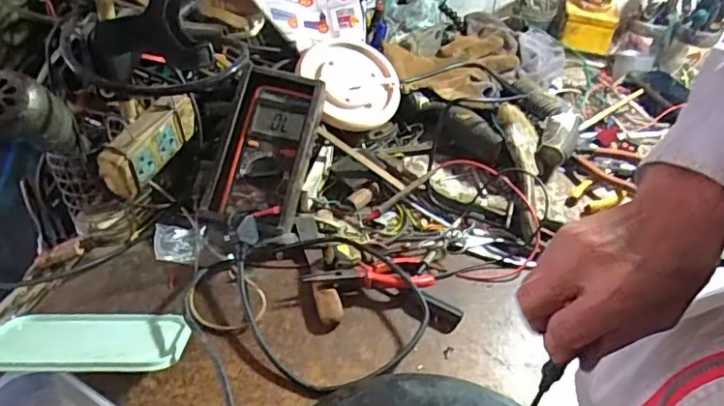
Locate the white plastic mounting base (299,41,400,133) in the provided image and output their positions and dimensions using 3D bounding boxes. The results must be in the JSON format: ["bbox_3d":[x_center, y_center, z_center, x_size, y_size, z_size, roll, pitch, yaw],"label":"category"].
[{"bbox_3d":[-0.015,-0.182,0.836,0.139,0.032,0.149,-13,70,-24],"label":"white plastic mounting base"}]

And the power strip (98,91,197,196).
[{"bbox_3d":[-0.238,-0.070,0.644,0.035,0.058,0.130,18,51,18],"label":"power strip"}]

